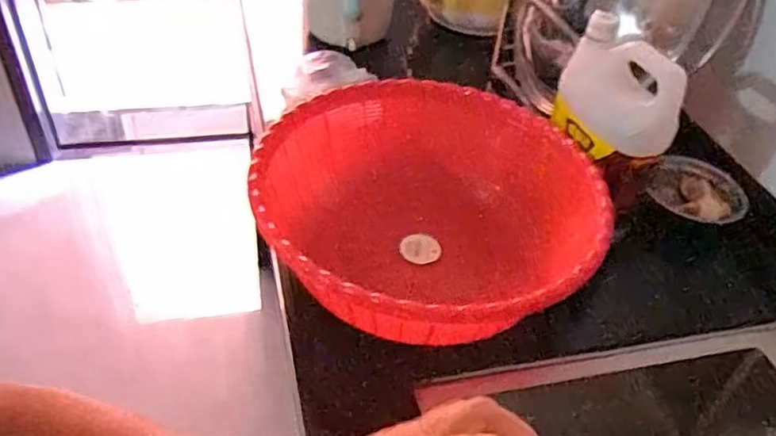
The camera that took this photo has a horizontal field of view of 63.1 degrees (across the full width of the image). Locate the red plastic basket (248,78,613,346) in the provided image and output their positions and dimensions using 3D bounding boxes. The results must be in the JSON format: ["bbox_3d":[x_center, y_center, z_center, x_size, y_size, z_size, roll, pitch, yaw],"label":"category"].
[{"bbox_3d":[0.041,0.000,0.682,0.346,0.132,0.335,-3,43,-10],"label":"red plastic basket"}]

